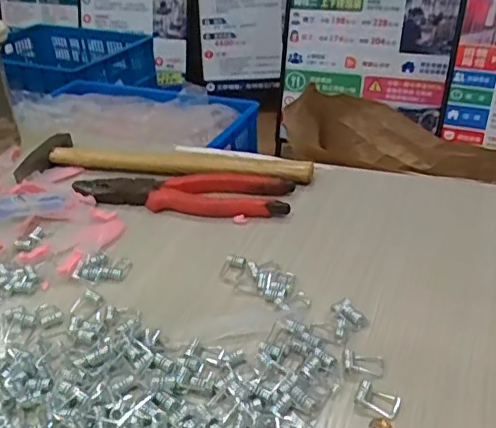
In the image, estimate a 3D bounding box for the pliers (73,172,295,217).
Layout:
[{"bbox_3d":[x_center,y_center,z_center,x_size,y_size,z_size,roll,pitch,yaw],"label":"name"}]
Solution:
[{"bbox_3d":[-0.056,-0.022,0.469,0.184,0.013,0.043,4,34,12],"label":"pliers"}]

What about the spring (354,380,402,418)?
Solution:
[{"bbox_3d":[0.067,0.096,0.291,0.022,0.006,0.015,12,37,23],"label":"spring"}]

